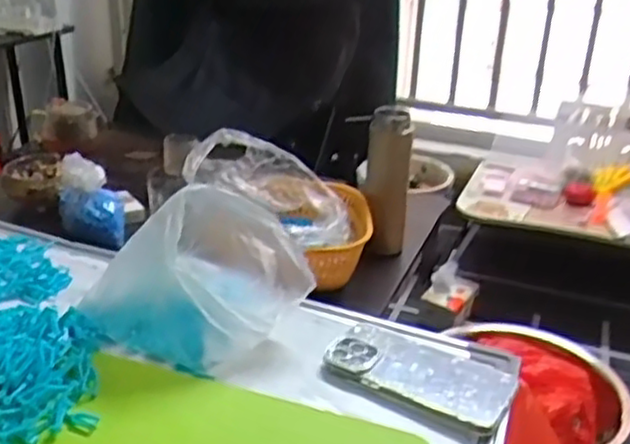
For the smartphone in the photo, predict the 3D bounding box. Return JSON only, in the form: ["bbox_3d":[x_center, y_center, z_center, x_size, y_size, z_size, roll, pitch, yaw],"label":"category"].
[{"bbox_3d":[0.096,0.136,0.640,0.165,0.012,0.087,20,37,24],"label":"smartphone"}]

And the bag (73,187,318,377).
[{"bbox_3d":[-0.113,0.048,0.661,0.204,0.129,0.128,8,25,8],"label":"bag"}]

